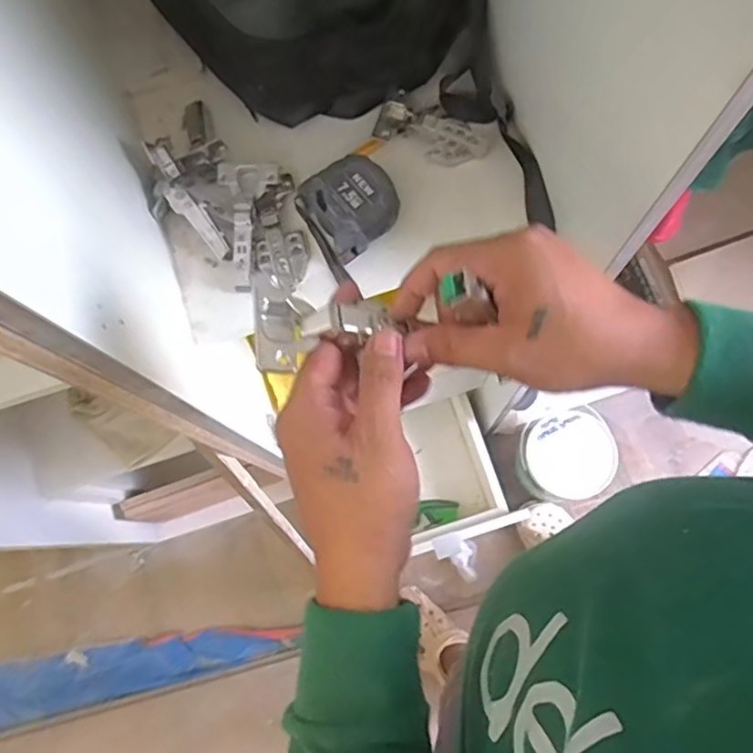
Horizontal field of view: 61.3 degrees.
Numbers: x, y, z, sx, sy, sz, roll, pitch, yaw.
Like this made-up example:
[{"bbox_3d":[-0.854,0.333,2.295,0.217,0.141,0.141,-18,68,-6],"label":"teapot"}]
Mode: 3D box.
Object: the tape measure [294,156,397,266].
[{"bbox_3d":[-0.023,-0.164,0.614,0.080,0.038,0.081,-31,78,-7],"label":"tape measure"}]

